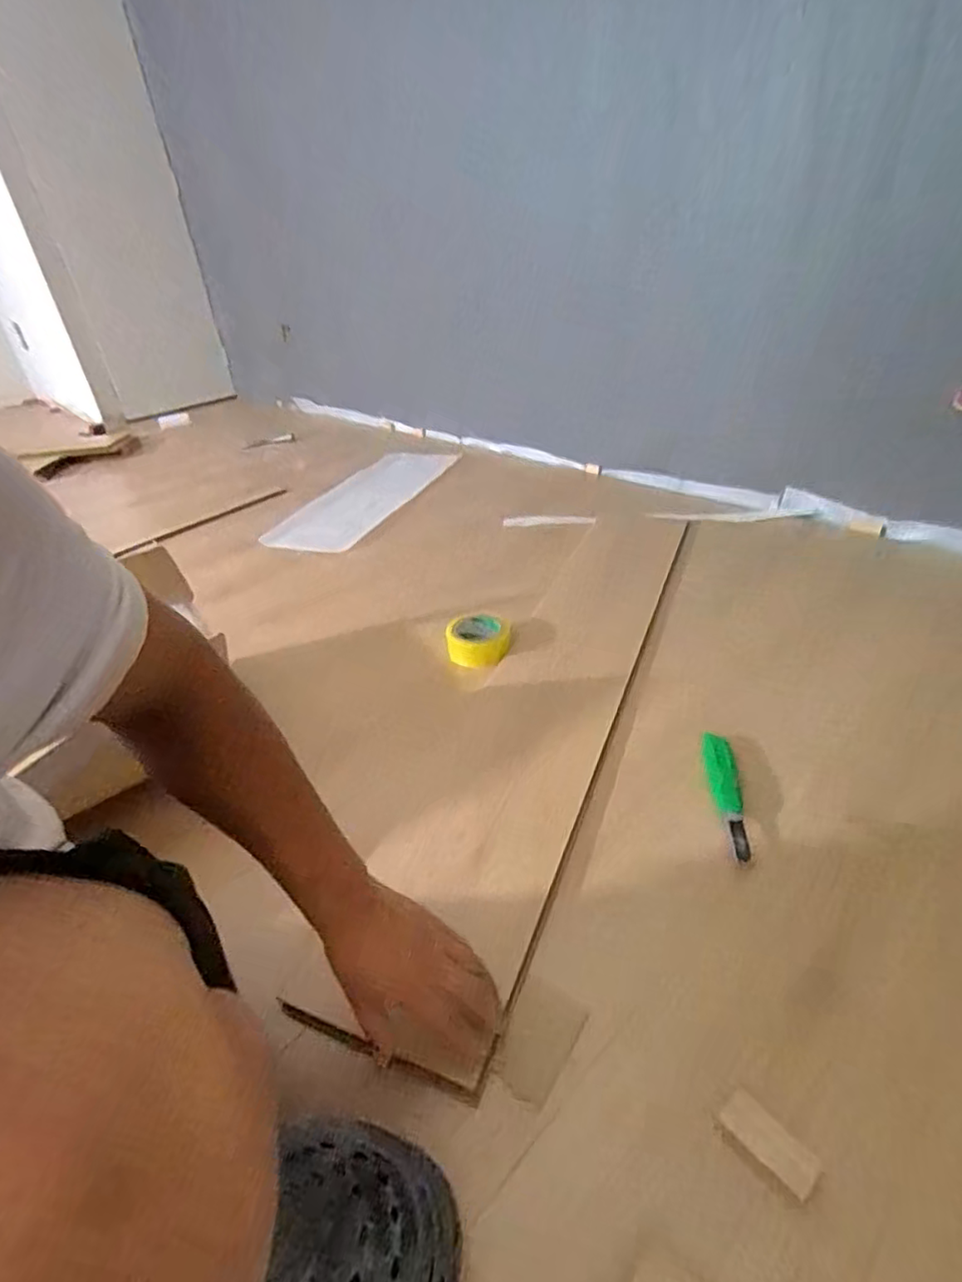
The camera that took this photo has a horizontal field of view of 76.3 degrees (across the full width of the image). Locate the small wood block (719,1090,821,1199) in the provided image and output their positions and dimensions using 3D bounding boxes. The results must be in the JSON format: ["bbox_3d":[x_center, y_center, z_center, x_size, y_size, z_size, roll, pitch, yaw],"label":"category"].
[{"bbox_3d":[0.216,0.377,0.461,0.032,0.005,0.067,-27,39,-29],"label":"small wood block"}]

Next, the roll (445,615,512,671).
[{"bbox_3d":[-0.001,0.002,1.059,0.102,0.060,0.102,-4,34,3],"label":"roll"}]

